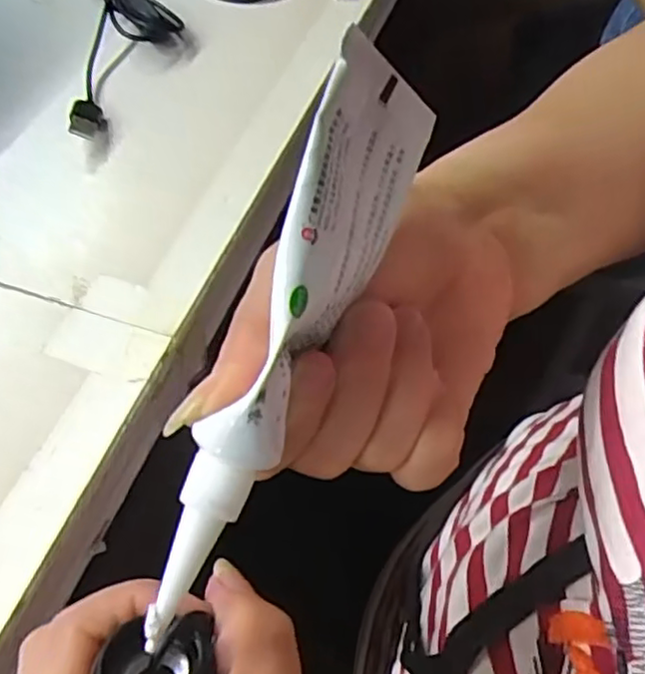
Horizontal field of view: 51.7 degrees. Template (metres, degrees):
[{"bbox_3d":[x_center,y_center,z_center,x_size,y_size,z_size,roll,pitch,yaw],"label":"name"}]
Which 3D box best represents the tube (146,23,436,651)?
[{"bbox_3d":[-0.008,-0.002,0.161,0.023,0.030,0.148,21,79,11],"label":"tube"}]

